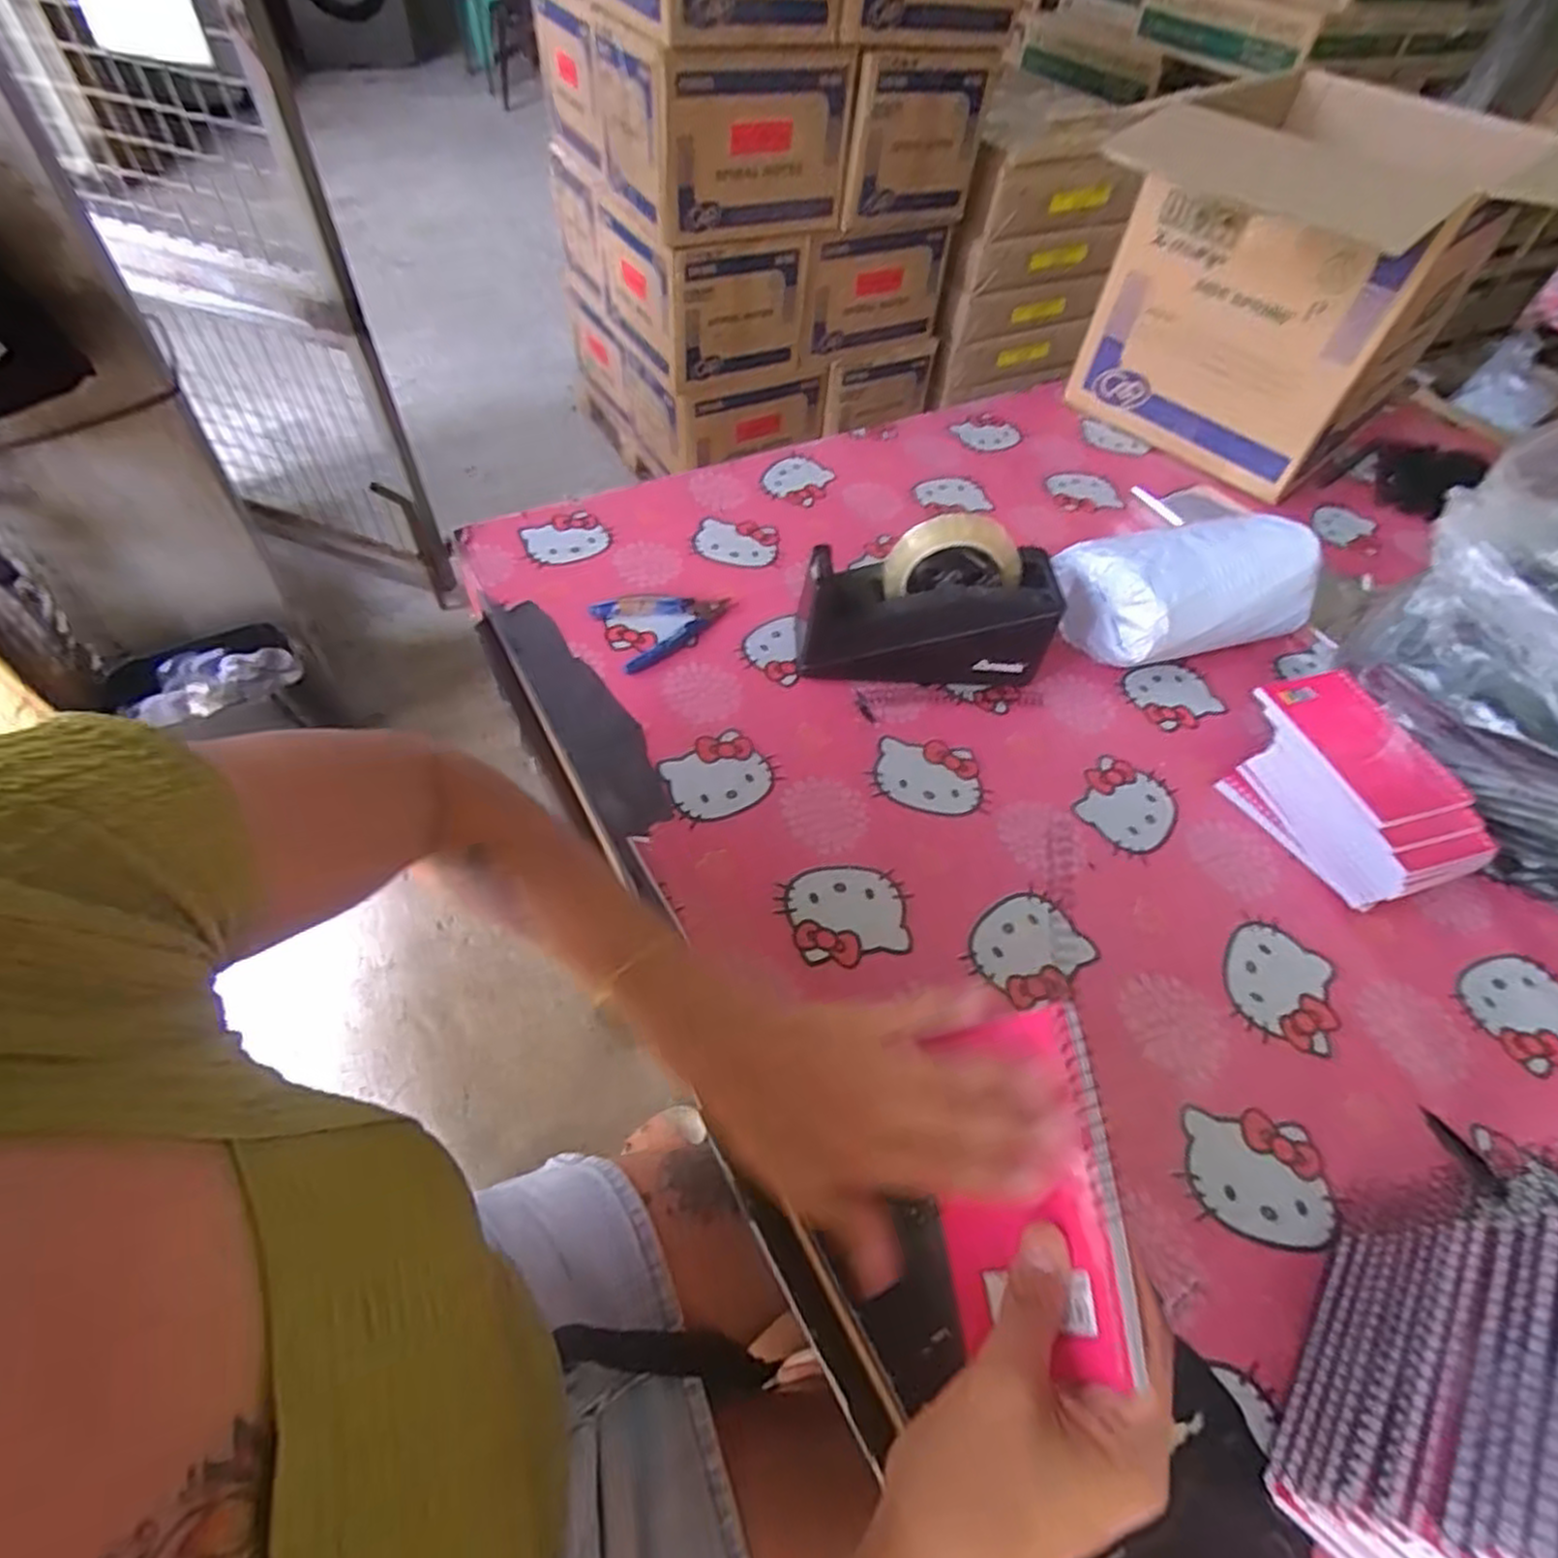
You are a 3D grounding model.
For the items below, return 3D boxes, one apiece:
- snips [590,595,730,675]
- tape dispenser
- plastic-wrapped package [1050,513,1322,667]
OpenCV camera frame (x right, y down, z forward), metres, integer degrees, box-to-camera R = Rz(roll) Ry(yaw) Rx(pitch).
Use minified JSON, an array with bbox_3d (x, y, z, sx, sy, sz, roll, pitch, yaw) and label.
[{"bbox_3d":[-0.097,-0.136,0.665,0.110,0.012,0.081,-25,60,-22],"label":"snips"},{"bbox_3d":[0.119,-0.141,0.620,0.196,0.131,0.078,2,54,-4],"label":"tape dispenser"},{"bbox_3d":[0.350,-0.161,0.670,0.191,0.107,0.117,-12,56,-14],"label":"plastic-wrapped package"}]

